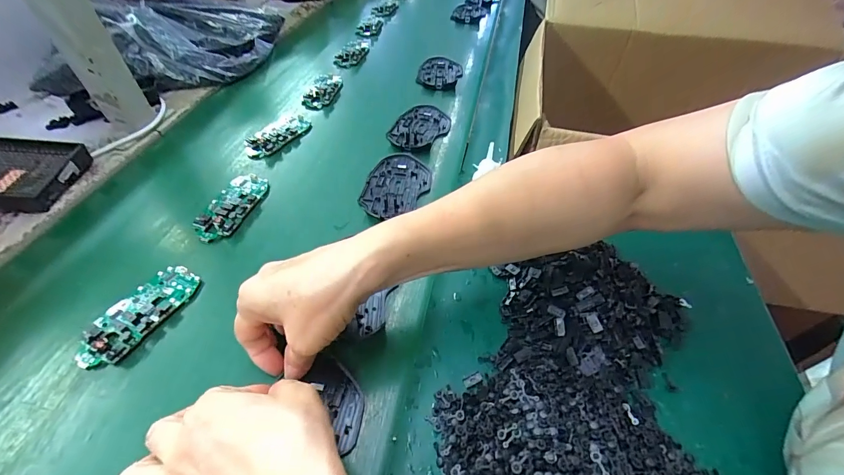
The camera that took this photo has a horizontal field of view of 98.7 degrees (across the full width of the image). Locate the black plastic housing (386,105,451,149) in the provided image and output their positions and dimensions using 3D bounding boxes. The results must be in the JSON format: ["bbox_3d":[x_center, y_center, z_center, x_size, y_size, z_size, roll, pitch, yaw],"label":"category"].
[{"bbox_3d":[-0.006,-0.155,0.505,0.070,0.006,0.104,37,57,21],"label":"black plastic housing"}]

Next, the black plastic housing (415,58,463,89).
[{"bbox_3d":[0.030,-0.278,0.612,0.075,0.012,0.098,7,52,-1],"label":"black plastic housing"}]

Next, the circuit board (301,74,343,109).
[{"bbox_3d":[-0.153,-0.232,0.567,0.044,0.011,0.098,8,52,1],"label":"circuit board"}]

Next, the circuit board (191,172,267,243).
[{"bbox_3d":[-0.207,-0.036,0.394,0.045,0.013,0.099,10,52,2],"label":"circuit board"}]

